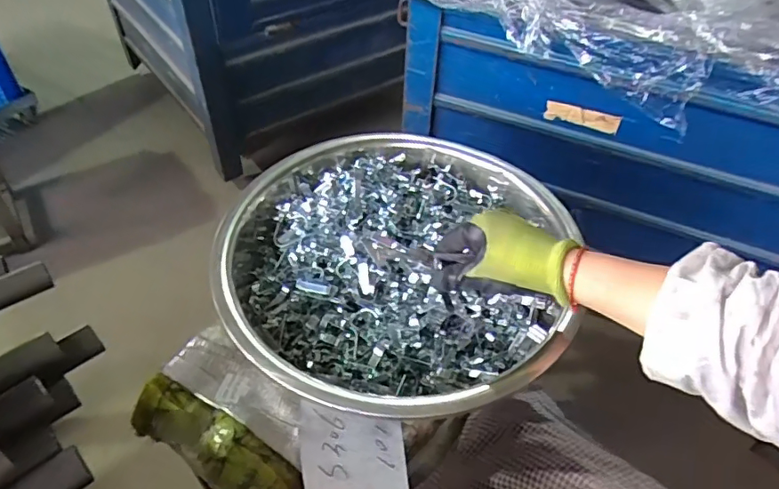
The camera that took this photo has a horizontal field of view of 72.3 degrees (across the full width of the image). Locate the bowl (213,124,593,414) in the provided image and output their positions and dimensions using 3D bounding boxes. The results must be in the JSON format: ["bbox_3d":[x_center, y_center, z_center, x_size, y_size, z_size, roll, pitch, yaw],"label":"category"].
[{"bbox_3d":[0.008,0.015,0.591,0.373,0.076,0.375,-33,58,-29],"label":"bowl"}]

